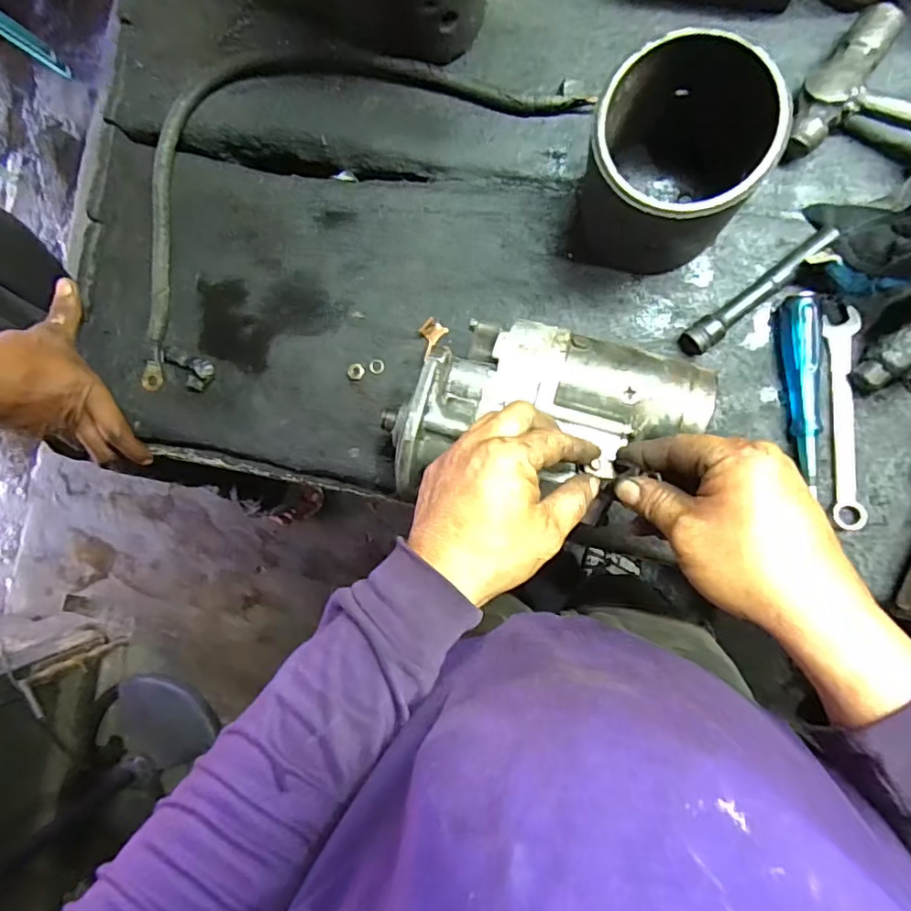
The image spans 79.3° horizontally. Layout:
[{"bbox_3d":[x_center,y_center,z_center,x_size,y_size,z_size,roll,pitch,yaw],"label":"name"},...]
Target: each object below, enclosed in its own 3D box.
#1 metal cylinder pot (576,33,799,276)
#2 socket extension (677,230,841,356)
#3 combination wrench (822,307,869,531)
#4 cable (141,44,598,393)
[{"bbox_3d":[0.148,-0.196,0.385,0.105,0.128,0.105,0,89,10],"label":"metal cylinder pot"},{"bbox_3d":[0.232,-0.128,0.424,0.132,0.020,0.021,-41,83,7],"label":"socket extension"},{"bbox_3d":[0.297,-0.027,0.418,0.023,0.009,0.163,-3,89,9],"label":"combination wrench"},{"bbox_3d":[-0.143,-0.262,0.484,0.455,0.021,0.235,-32,85,8],"label":"cable"}]

